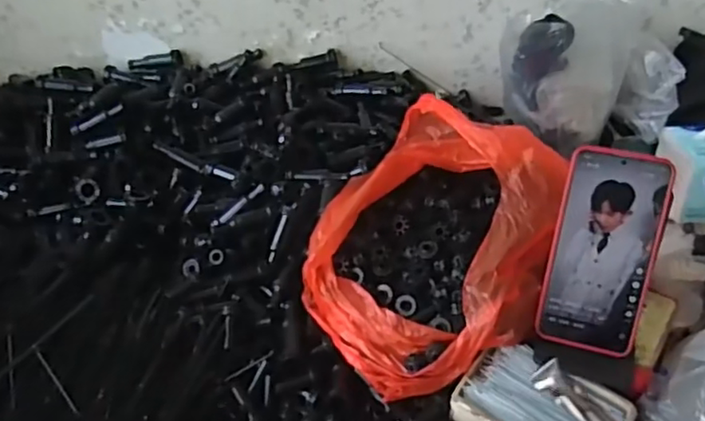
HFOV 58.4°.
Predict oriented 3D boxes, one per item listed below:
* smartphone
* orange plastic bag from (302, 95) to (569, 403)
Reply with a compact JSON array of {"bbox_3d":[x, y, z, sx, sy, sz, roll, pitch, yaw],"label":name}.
[{"bbox_3d":[0.202,0.033,0.509,0.078,0.163,0.008,12,10,15],"label":"smartphone"},{"bbox_3d":[0.071,0.021,0.561,0.206,0.129,0.234,28,48,30],"label":"orange plastic bag"}]

